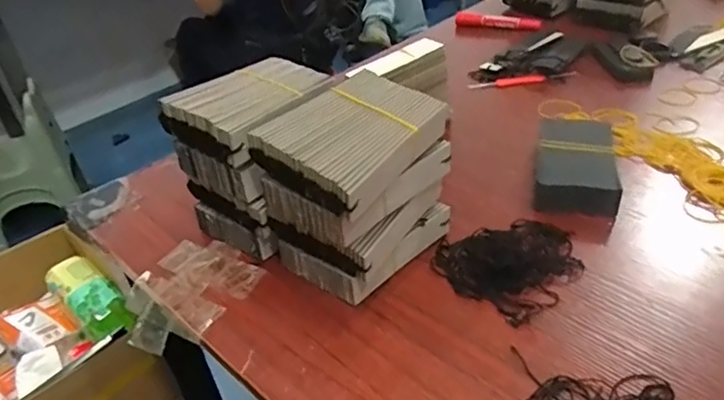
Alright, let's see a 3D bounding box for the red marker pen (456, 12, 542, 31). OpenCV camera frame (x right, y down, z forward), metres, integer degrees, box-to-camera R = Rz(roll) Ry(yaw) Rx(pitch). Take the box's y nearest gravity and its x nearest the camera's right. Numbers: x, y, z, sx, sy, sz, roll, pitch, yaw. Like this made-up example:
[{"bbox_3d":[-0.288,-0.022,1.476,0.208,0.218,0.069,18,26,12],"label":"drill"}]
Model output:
[{"bbox_3d":[0.223,-0.294,0.957,0.136,0.019,0.026,11,39,23],"label":"red marker pen"}]

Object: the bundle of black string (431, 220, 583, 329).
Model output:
[{"bbox_3d":[0.130,0.048,0.516,0.108,0.018,0.119,27,47,37],"label":"bundle of black string"}]

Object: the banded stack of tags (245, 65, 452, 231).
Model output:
[{"bbox_3d":[-0.008,-0.051,0.472,0.106,0.047,0.127,25,46,36],"label":"banded stack of tags"}]

